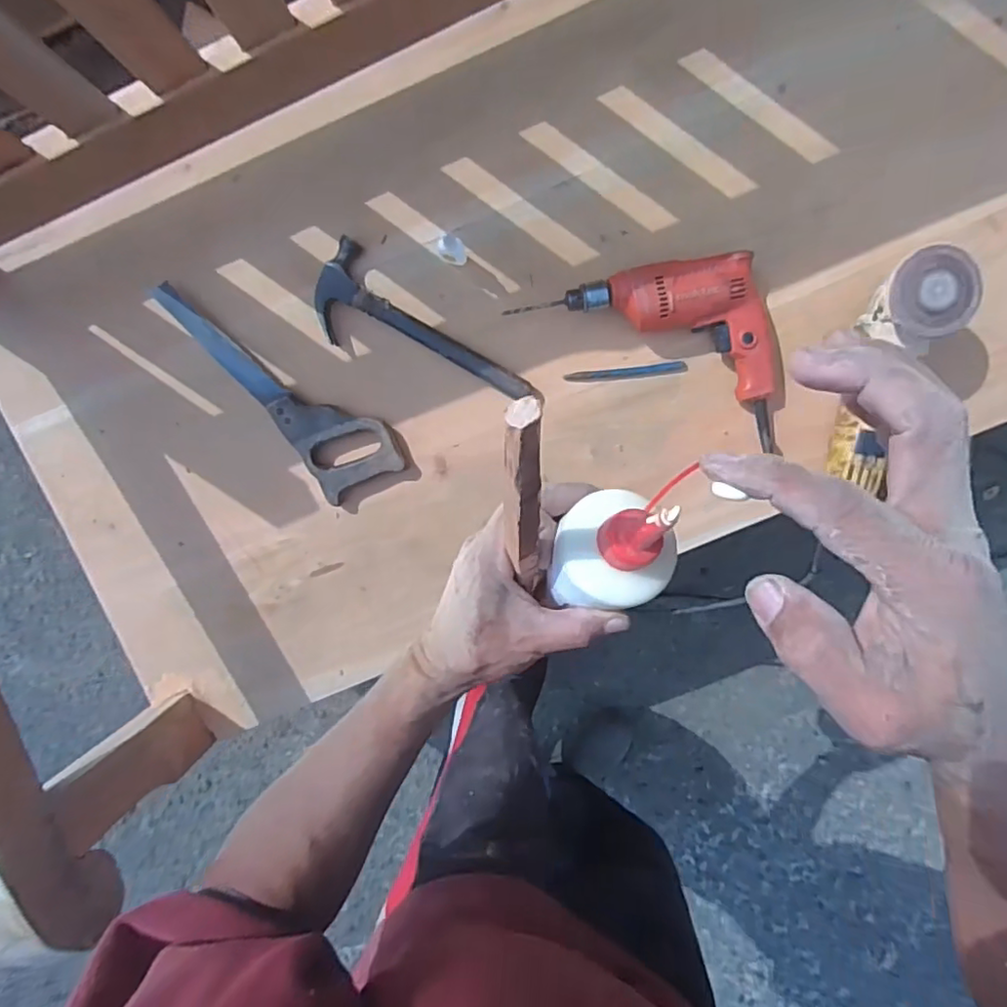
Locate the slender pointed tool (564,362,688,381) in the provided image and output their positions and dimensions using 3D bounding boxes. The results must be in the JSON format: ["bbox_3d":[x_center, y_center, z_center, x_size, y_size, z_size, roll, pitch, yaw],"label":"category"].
[{"bbox_3d":[0.151,-0.161,0.772,0.143,0.009,0.014,-6,99,1],"label":"slender pointed tool"}]

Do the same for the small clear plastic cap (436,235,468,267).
[{"bbox_3d":[-0.060,-0.295,0.732,0.031,0.067,0.026,-25,98,4],"label":"small clear plastic cap"}]

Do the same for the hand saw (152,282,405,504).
[{"bbox_3d":[-0.268,-0.155,0.767,0.114,0.030,0.339,-38,97,6],"label":"hand saw"}]

